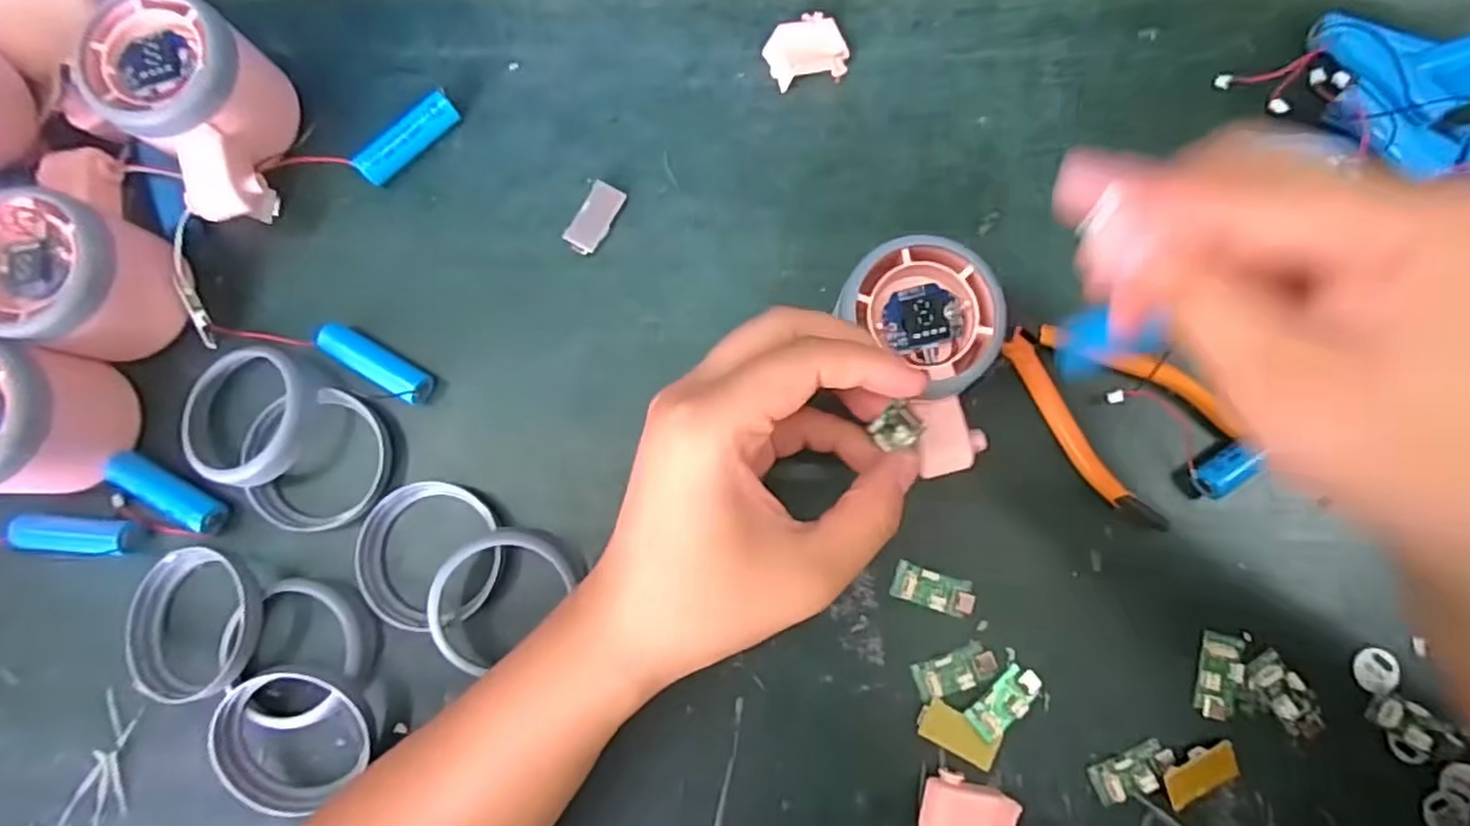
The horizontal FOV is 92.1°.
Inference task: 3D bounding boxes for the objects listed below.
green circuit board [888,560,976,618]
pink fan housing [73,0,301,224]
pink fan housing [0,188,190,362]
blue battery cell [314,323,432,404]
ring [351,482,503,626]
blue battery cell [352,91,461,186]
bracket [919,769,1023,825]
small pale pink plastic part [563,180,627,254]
[{"bbox_3d":[0.080,0.071,0.285,0.032,0.004,0.015,18,85,4],"label":"green circuit board"},{"bbox_3d":[-0.221,-0.122,0.292,0.058,0.051,0.084,-2,84,2],"label":"pink fan housing"},{"bbox_3d":[-0.257,-0.051,0.285,0.066,0.053,0.056,20,85,5],"label":"pink fan housing"},{"bbox_3d":[-0.152,-0.021,0.299,0.050,0.013,0.014,29,86,5],"label":"blue battery cell"},{"bbox_3d":[-0.124,0.058,0.291,0.057,0.012,0.058,0,84,3],"label":"ring"},{"bbox_3d":[-0.142,-0.119,0.310,0.048,0.014,0.012,-39,83,-2],"label":"blue battery cell"},{"bbox_3d":[0.087,0.153,0.267,0.032,0.016,0.029,10,84,4],"label":"bracket"},{"bbox_3d":[-0.061,-0.085,0.308,0.016,0.004,0.032,27,86,5],"label":"small pale pink plastic part"}]

